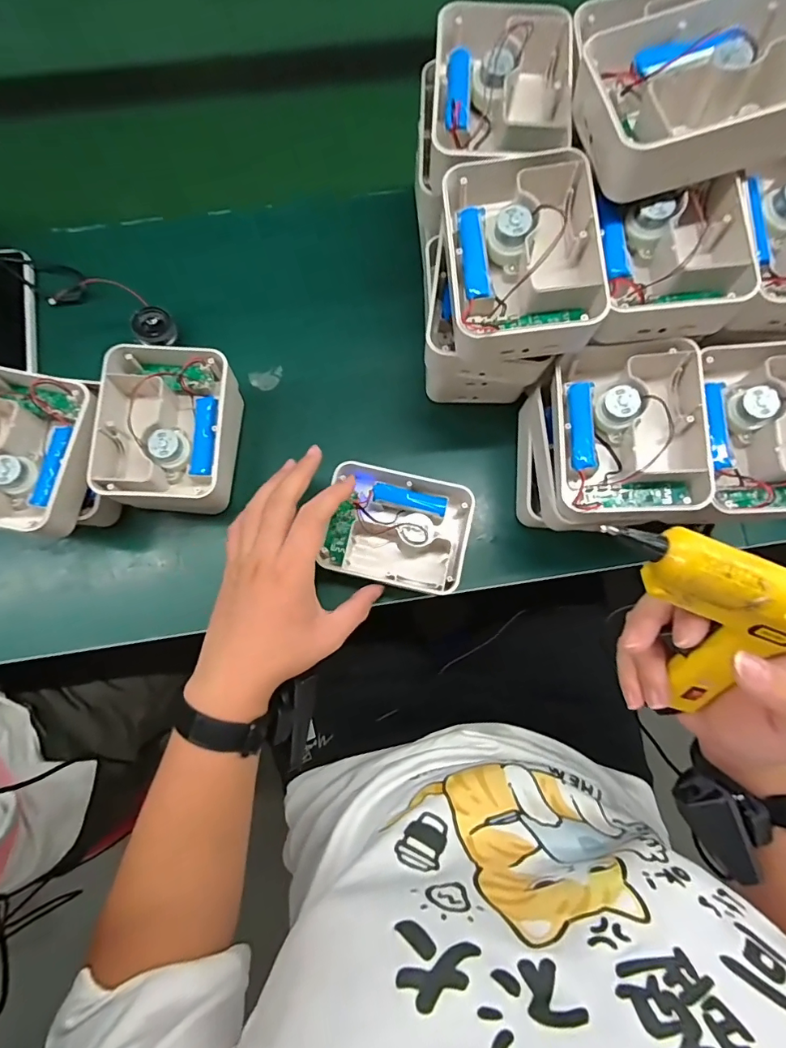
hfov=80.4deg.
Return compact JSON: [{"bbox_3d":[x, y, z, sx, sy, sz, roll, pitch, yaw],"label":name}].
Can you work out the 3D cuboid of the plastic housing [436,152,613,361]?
[{"bbox_3d":[0.087,-0.185,0.325,0.103,0.044,0.140,-5,79,-1],"label":"plastic housing"}]

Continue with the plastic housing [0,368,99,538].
[{"bbox_3d":[-0.304,-0.061,0.382,0.102,0.044,0.133,10,79,1],"label":"plastic housing"}]

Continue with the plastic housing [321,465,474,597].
[{"bbox_3d":[0.005,0.006,0.427,0.121,0.047,0.099,13,79,2],"label":"plastic housing"}]

